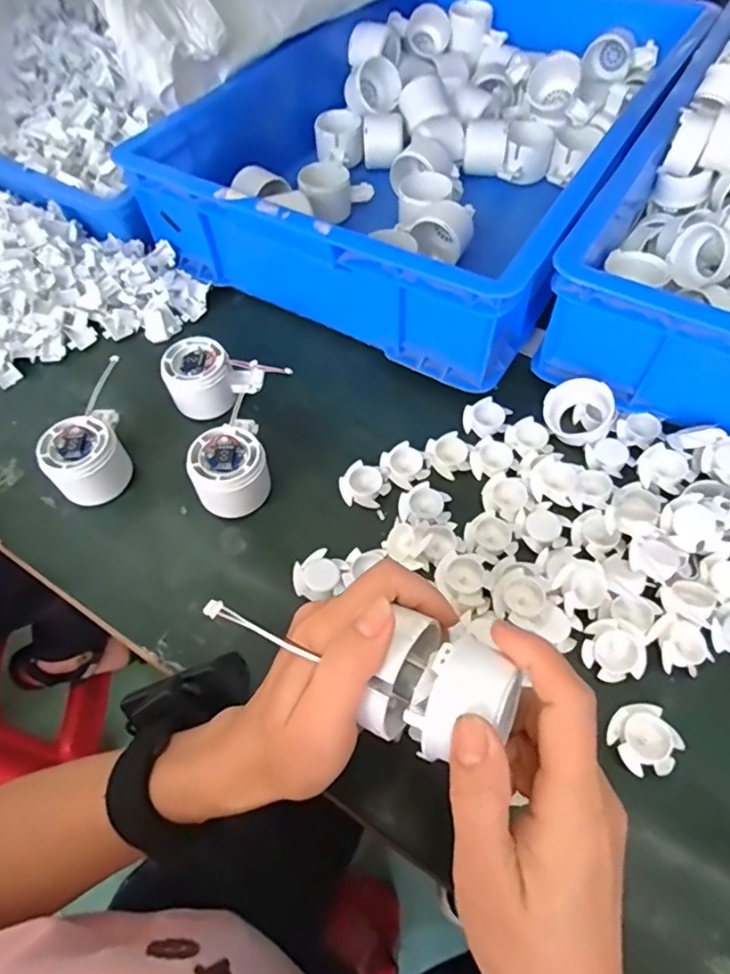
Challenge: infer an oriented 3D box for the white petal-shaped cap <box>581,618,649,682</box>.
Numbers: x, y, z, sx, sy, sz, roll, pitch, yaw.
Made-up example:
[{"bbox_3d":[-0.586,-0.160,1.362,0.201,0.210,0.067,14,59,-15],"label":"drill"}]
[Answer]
[{"bbox_3d":[0.168,0.110,0.373,0.039,0.015,0.037,-2,63,3],"label":"white petal-shaped cap"}]

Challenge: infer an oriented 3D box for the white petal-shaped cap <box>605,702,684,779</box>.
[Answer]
[{"bbox_3d":[0.175,0.159,0.352,0.038,0.012,0.040,-1,59,2],"label":"white petal-shaped cap"}]

